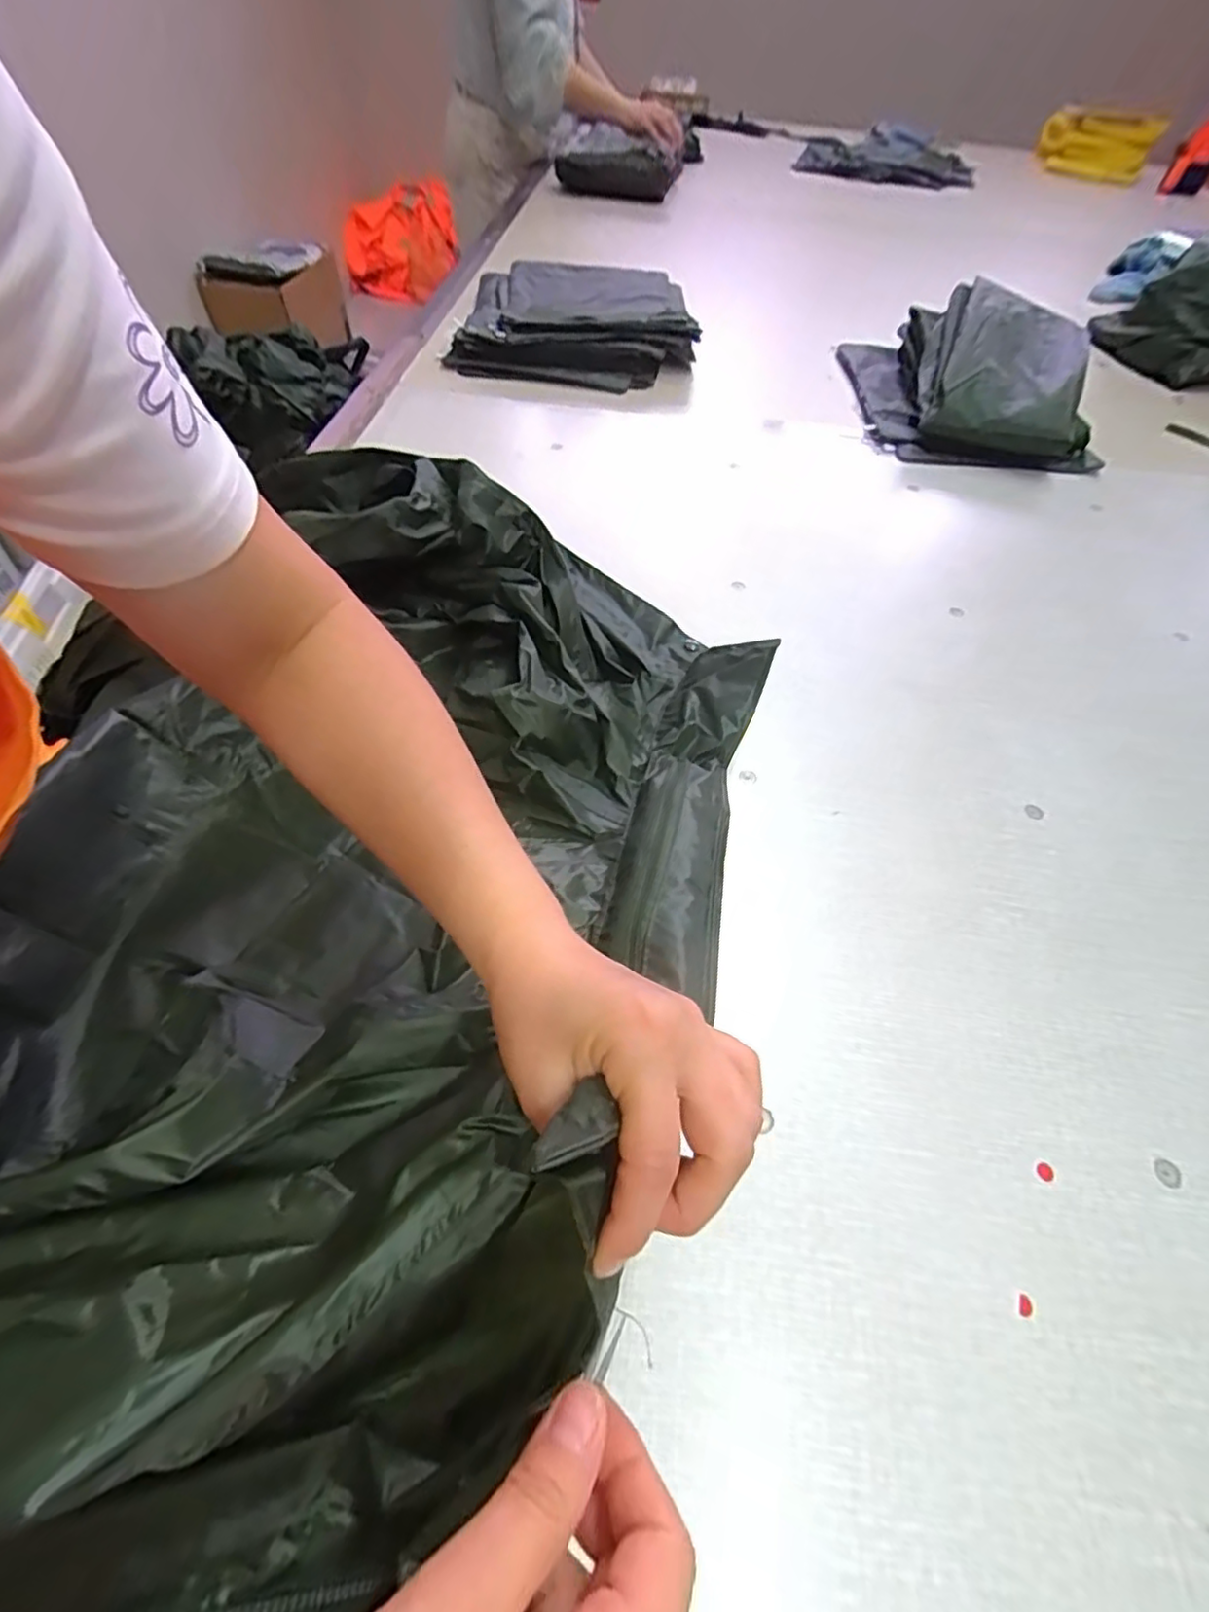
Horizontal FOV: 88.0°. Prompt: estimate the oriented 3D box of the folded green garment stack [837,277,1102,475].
[{"bbox_3d":[0.524,-0.618,0.876,0.303,0.106,0.306,6,55,0],"label":"folded green garment stack"}]

